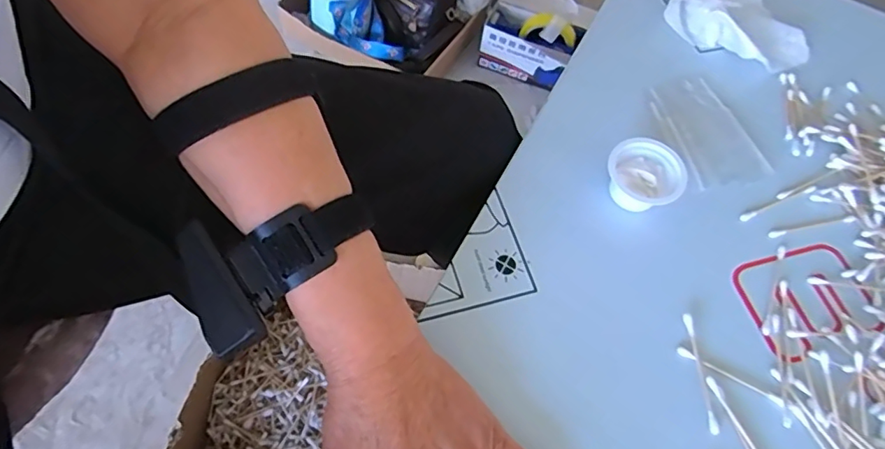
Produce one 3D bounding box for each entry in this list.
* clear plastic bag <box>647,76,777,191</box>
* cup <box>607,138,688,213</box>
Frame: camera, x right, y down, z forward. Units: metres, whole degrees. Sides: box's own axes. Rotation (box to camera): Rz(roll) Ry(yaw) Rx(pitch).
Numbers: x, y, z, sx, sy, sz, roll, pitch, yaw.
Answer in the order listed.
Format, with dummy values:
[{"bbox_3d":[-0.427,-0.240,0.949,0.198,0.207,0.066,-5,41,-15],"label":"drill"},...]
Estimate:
[{"bbox_3d":[0.211,-0.077,0.430,0.068,0.005,0.106,-18,64,-11],"label":"clear plastic bag"},{"bbox_3d":[0.148,-0.036,0.386,0.053,0.029,0.046,34,66,15],"label":"cup"}]

